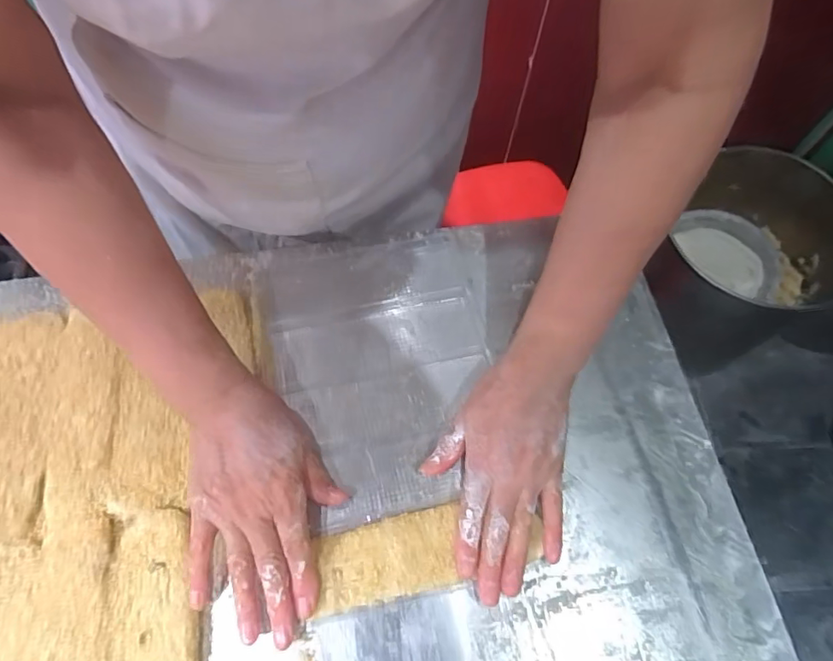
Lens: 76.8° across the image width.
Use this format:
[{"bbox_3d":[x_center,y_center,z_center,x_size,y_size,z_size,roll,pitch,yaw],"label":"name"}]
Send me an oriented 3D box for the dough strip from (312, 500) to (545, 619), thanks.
[{"bbox_3d":[0.007,0.167,0.401,0.163,0.009,0.057,-12,66,-6],"label":"dough strip"}]

